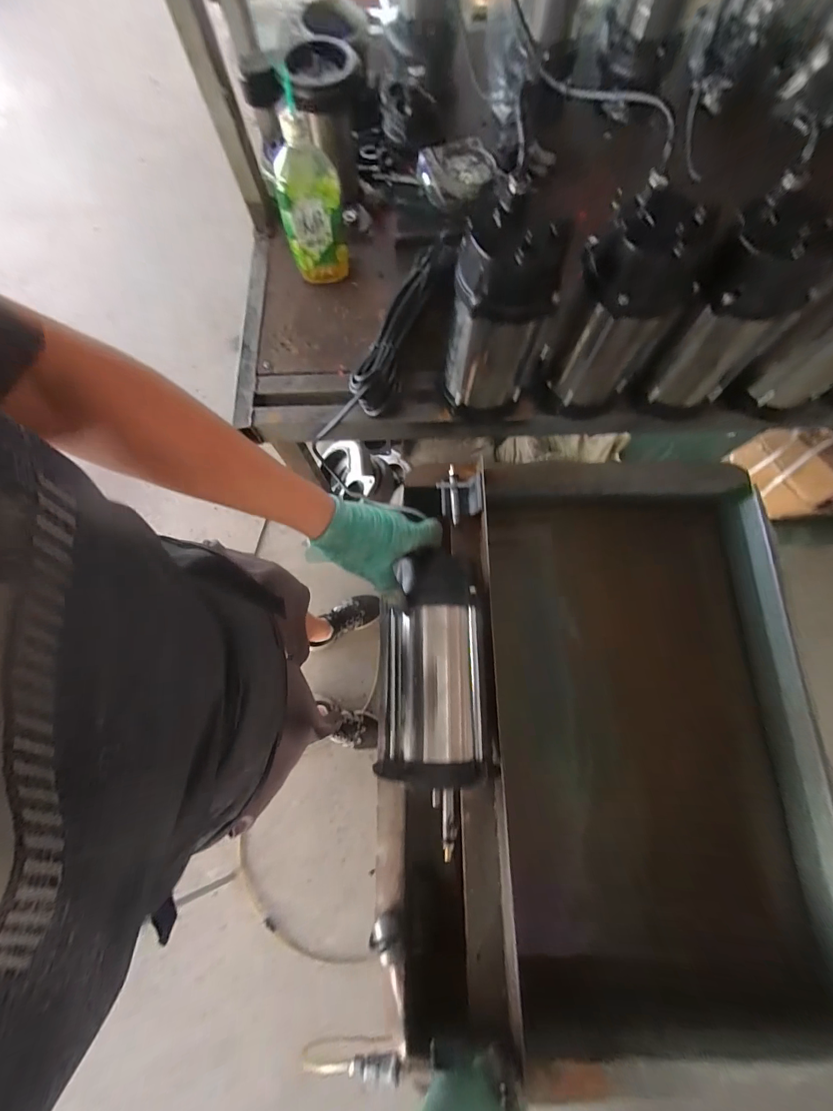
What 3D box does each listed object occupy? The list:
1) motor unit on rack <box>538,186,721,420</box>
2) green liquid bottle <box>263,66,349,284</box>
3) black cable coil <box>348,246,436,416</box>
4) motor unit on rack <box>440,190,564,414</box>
[{"bbox_3d":[0.273,-0.320,0.548,0.135,0.249,0.116,10,75,3],"label":"motor unit on rack"},{"bbox_3d":[-0.174,-0.568,0.661,0.101,0.190,0.063,-10,74,-2],"label":"green liquid bottle"},{"bbox_3d":[-0.031,-0.397,0.688,0.077,0.076,0.350,14,75,5],"label":"black cable coil"},{"bbox_3d":[0.109,-0.308,0.543,0.124,0.245,0.102,14,75,5],"label":"motor unit on rack"}]

